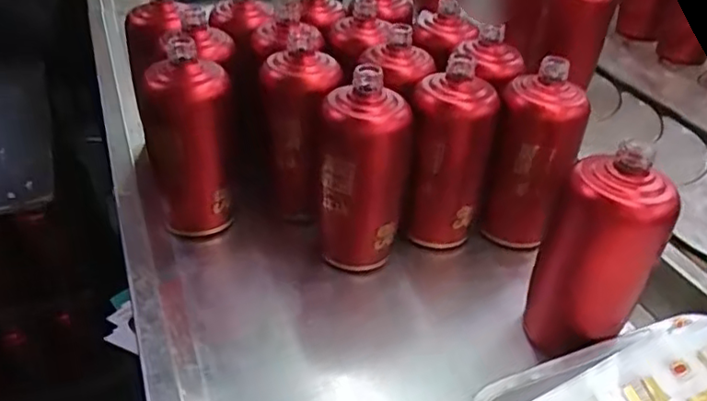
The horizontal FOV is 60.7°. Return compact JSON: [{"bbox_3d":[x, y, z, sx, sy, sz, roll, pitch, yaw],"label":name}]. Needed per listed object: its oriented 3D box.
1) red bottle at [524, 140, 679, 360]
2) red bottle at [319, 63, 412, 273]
[{"bbox_3d":[0.187,0.039,0.473,0.076,0.158,0.074,-15,40,-19],"label":"red bottle"},{"bbox_3d":[0.009,-0.017,0.550,0.074,0.186,0.063,2,37,2],"label":"red bottle"}]

